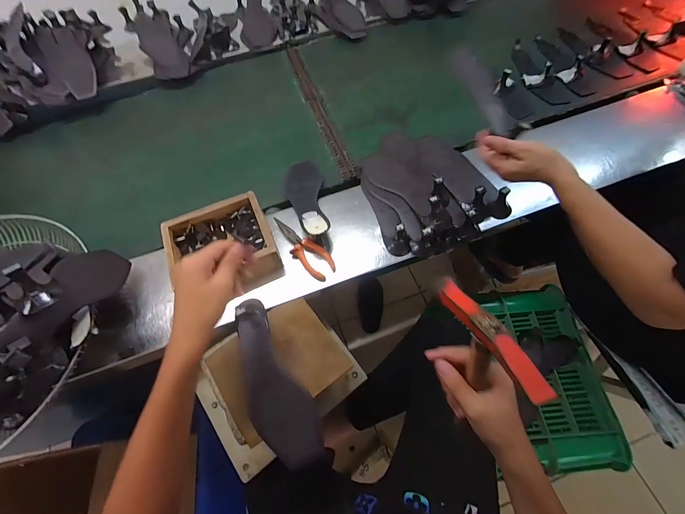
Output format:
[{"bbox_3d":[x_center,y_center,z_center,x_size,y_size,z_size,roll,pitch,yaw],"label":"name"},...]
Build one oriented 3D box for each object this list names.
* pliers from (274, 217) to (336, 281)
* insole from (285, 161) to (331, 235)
[{"bbox_3d":[-0.079,-0.019,0.591,0.152,0.025,0.052,41,72,19],"label":"pliers"},{"bbox_3d":[-0.070,-0.118,0.632,0.083,0.036,0.222,-13,48,-4],"label":"insole"}]

